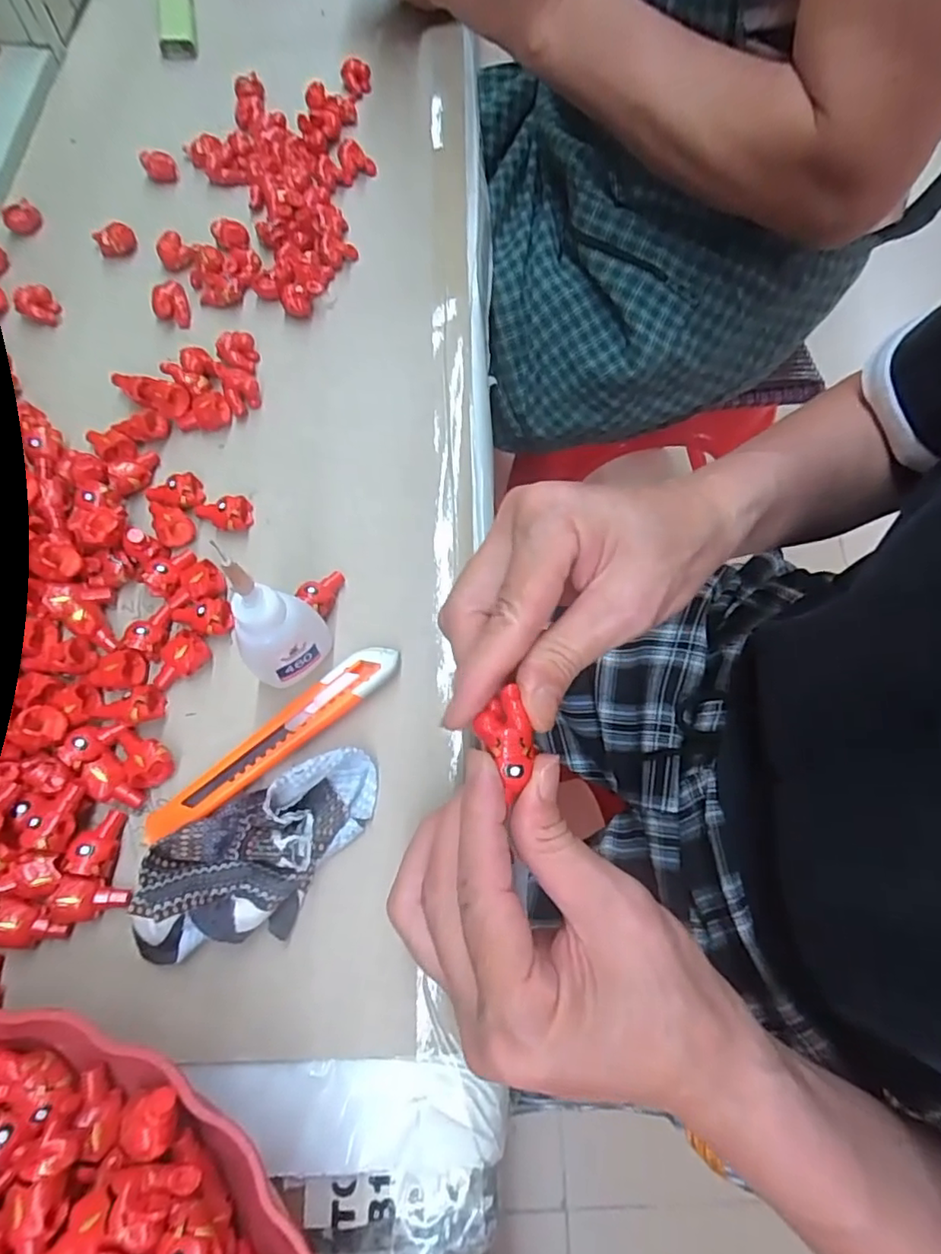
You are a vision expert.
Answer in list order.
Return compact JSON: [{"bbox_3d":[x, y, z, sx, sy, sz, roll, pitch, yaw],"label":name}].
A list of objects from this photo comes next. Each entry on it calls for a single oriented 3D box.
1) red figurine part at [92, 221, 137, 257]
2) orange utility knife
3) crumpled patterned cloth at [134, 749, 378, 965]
[{"bbox_3d":[-0.204,-0.223,0.346,0.020,0.017,0.014,-26,72,-12],"label":"red figurine part"},{"bbox_3d":[-0.080,0.047,0.251,0.119,0.009,0.015,-37,75,-15],"label":"orange utility knife"},{"bbox_3d":[-0.080,0.087,0.227,0.096,0.023,0.051,-22,71,-11],"label":"crumpled patterned cloth"}]

